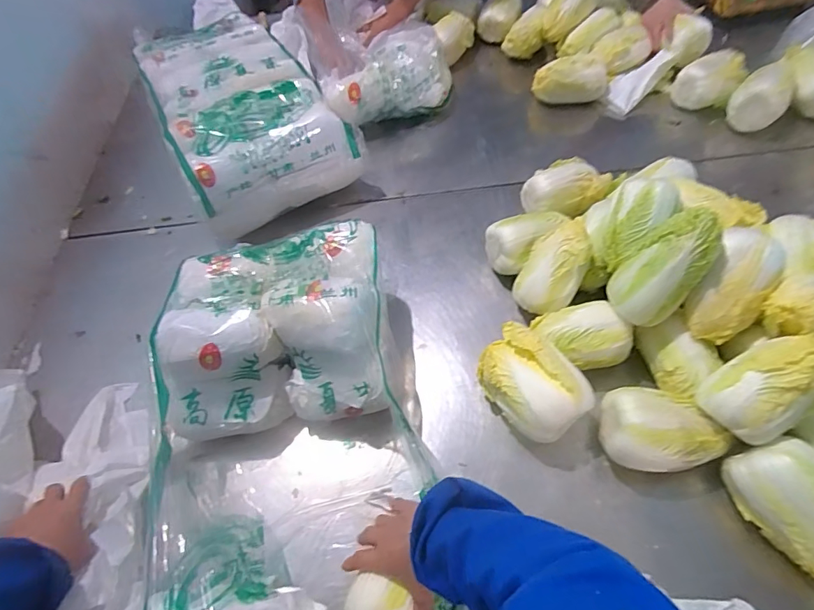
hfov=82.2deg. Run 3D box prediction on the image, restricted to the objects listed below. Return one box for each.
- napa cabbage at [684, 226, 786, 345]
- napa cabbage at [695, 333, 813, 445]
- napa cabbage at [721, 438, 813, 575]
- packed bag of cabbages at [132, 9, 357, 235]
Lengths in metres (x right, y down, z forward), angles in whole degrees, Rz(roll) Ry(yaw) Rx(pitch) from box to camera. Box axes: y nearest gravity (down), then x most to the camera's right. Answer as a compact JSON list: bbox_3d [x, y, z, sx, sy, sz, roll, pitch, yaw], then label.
[{"bbox_3d":[0.447,-0.025,0.647,0.088,0.076,0.156,25,93,14],"label":"napa cabbage"},{"bbox_3d":[0.459,0.099,0.584,0.159,0.087,0.095,-47,56,19],"label":"napa cabbage"},{"bbox_3d":[0.480,0.244,0.560,0.096,0.115,0.169,-32,59,-15],"label":"napa cabbage"},{"bbox_3d":[-0.391,-0.455,1.095,0.321,0.199,0.630,-27,58,-12],"label":"packed bag of cabbages"}]

